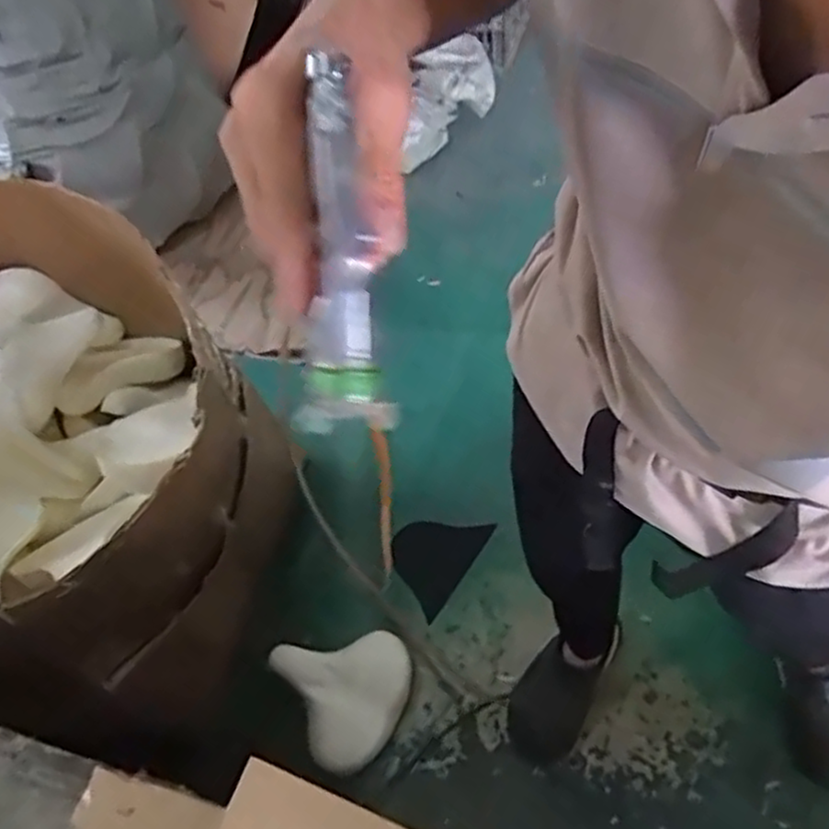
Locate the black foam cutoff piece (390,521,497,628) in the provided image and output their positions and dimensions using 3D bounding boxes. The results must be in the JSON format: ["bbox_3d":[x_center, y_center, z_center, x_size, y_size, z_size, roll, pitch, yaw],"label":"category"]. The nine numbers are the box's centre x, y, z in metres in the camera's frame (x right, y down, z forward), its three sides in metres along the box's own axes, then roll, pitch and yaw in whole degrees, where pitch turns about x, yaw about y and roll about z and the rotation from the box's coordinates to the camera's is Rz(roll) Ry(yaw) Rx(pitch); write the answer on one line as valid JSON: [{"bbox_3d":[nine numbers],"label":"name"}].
[{"bbox_3d":[0.034,0.270,1.429,0.148,0.007,0.205,31,63,17],"label":"black foam cutoff piece"}]

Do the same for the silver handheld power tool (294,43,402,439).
[{"bbox_3d":[-0.027,-0.061,0.279,0.035,0.136,0.030,2,17,6],"label":"silver handheld power tool"}]

